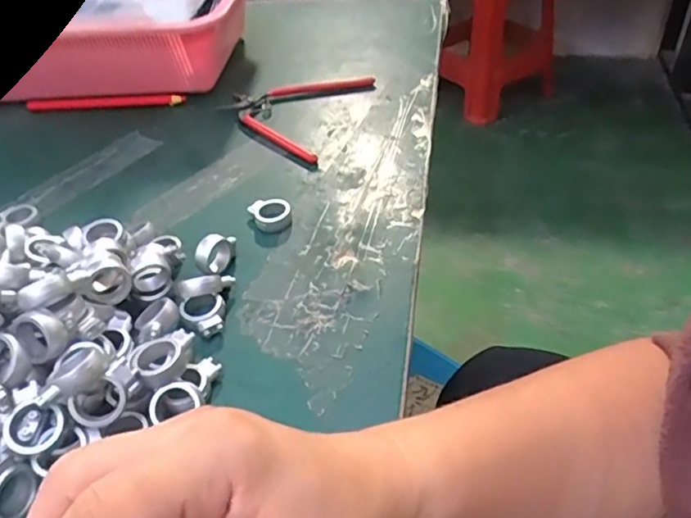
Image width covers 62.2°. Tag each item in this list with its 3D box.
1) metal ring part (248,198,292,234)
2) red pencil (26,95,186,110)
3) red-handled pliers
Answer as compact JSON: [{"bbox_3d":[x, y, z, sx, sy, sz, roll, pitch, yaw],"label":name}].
[{"bbox_3d":[-0.054,-0.032,0.407,0.029,0.010,0.030,-9,42,-4],"label":"metal ring part"},{"bbox_3d":[-0.236,-0.155,0.565,0.159,0.013,0.010,0,42,6],"label":"red pencil"},{"bbox_3d":[-0.032,-0.141,0.522,0.120,0.012,0.136,-35,50,-28],"label":"red-handled pliers"}]

